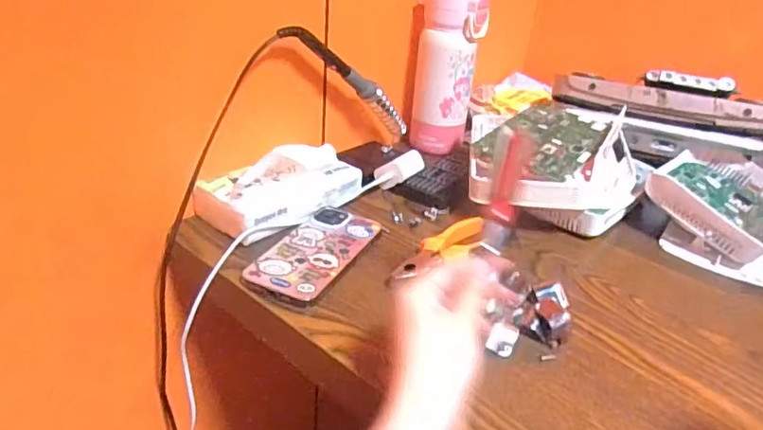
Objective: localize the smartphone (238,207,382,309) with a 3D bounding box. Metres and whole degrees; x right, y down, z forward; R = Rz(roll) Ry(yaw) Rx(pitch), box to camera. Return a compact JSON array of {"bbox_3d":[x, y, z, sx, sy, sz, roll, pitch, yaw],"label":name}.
[{"bbox_3d":[-0.059,0.035,0.519,0.072,0.015,0.146,16,31,19],"label":"smartphone"}]

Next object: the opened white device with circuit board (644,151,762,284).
[{"bbox_3d":[0.374,-0.007,0.616,0.154,0.061,0.174,18,31,22],"label":"opened white device with circuit board"}]

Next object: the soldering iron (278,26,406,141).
[{"bbox_3d":[-0.031,-0.150,0.639,0.022,0.031,0.231,35,1,42],"label":"soldering iron"}]

